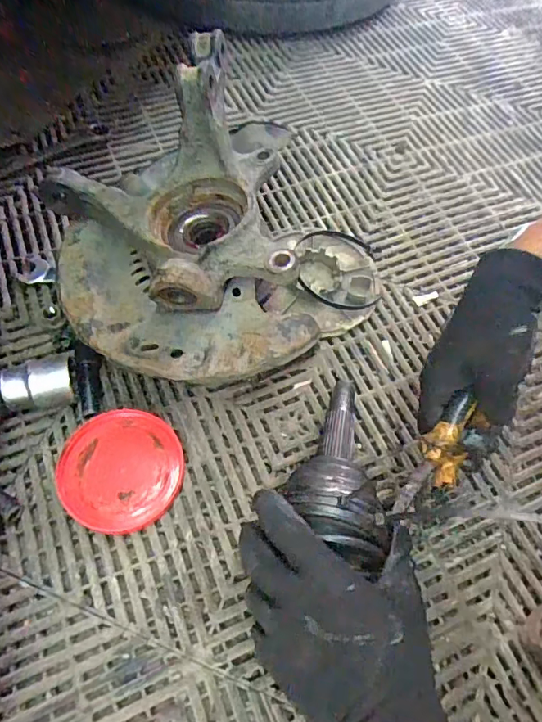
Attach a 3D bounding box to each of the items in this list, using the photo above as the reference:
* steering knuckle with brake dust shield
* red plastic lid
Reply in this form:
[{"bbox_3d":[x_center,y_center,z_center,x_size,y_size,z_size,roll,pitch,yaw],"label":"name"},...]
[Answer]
[{"bbox_3d":[-0.042,-0.119,0.447,0.255,0.173,0.300,38,64,16],"label":"steering knuckle with brake dust shield"},{"bbox_3d":[-0.128,0.093,0.419,0.100,0.019,0.101,2,60,-3],"label":"red plastic lid"}]

